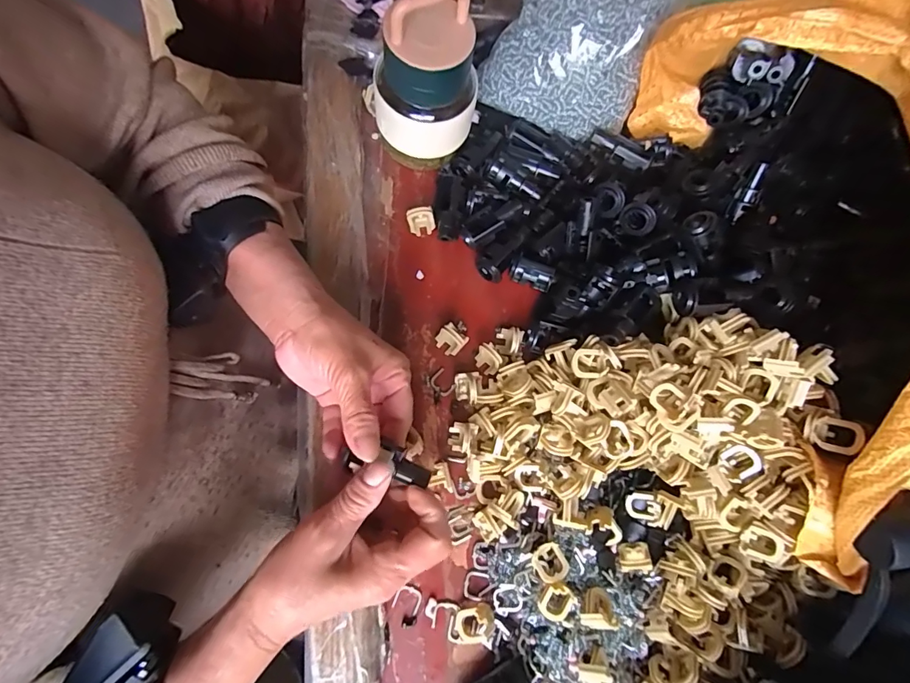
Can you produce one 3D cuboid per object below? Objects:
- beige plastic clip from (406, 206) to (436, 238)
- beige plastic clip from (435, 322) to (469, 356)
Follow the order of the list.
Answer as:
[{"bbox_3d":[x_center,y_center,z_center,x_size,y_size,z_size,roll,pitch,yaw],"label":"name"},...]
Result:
[{"bbox_3d":[-0.028,-0.100,0.370,0.022,0.023,0.014,-11,78,-7],"label":"beige plastic clip"},{"bbox_3d":[-0.004,-0.002,0.353,0.023,0.020,0.019,36,77,4],"label":"beige plastic clip"}]

